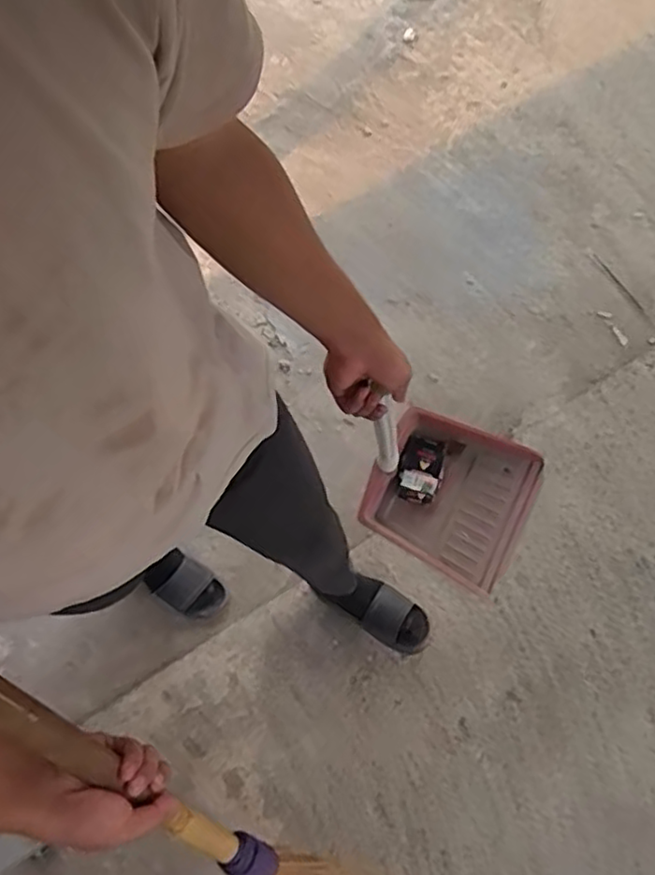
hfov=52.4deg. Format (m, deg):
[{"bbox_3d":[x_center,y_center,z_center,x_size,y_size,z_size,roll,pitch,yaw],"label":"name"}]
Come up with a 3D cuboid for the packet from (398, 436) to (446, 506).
[{"bbox_3d":[0.165,0.055,1.176,0.076,0.030,0.117,20,74,8],"label":"packet"}]

